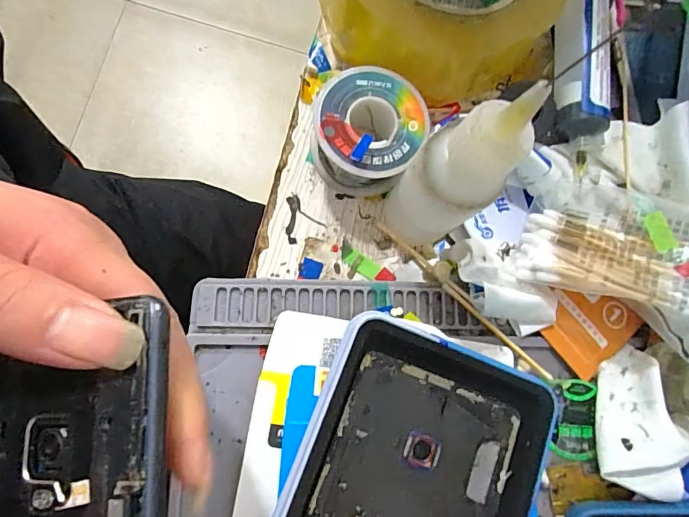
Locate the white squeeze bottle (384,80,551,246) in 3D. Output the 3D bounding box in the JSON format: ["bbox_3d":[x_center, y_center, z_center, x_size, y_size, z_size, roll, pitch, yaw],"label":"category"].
[{"bbox_3d":[0.040,-0.028,0.174,0.030,0.108,0.033,1,80,-8],"label":"white squeeze bottle"}]

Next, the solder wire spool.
[{"bbox_3d":[0.013,-0.061,0.216,0.049,0.031,0.055,34,77,-1],"label":"solder wire spool"}]

